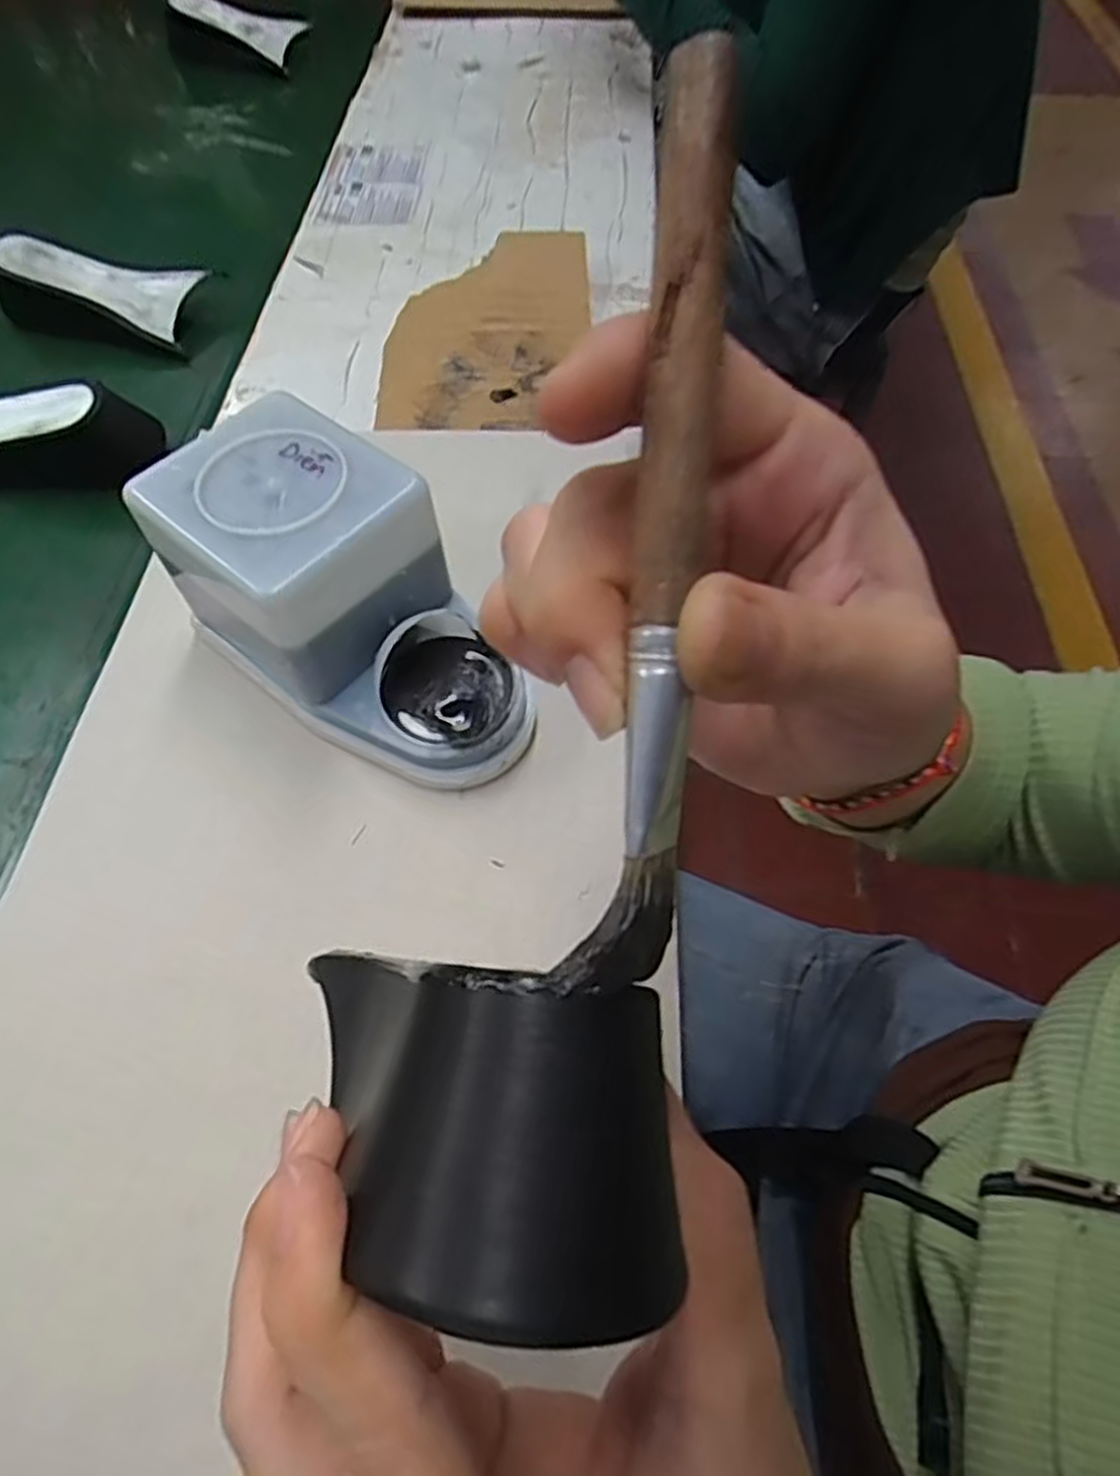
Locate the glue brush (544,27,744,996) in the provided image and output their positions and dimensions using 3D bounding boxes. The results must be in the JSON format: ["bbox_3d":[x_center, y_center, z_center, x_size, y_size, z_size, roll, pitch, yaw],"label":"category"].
[{"bbox_3d":[0.015,-0.029,0.123,0.016,0.008,0.138,5,96,2],"label":"glue brush"}]

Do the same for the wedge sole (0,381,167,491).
[{"bbox_3d":[-0.350,-0.197,0.514,0.158,0.049,0.068,6,58,3],"label":"wedge sole"}]

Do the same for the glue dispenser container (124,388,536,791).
[{"bbox_3d":[-0.109,-0.069,0.383,0.161,0.104,0.103,35,64,19],"label":"glue dispenser container"}]

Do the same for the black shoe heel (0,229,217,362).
[{"bbox_3d":[-0.350,-0.345,0.609,0.144,0.061,0.067,15,59,8],"label":"black shoe heel"}]

